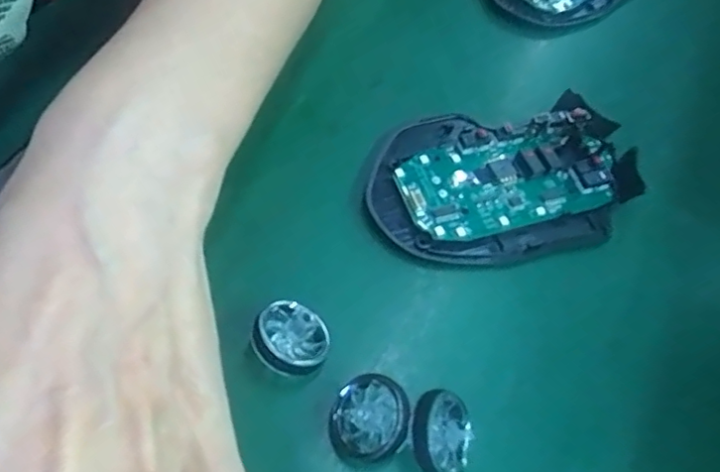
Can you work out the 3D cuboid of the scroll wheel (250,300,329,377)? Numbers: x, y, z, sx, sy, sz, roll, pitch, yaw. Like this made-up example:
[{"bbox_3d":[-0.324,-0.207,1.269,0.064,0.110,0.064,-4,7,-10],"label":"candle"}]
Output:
[{"bbox_3d":[-0.023,0.034,0.184,0.025,0.007,0.025,21,43,-21],"label":"scroll wheel"}]

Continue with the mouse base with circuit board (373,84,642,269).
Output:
[{"bbox_3d":[0.061,-0.025,0.232,0.113,0.016,0.066,-4,61,-11],"label":"mouse base with circuit board"}]

